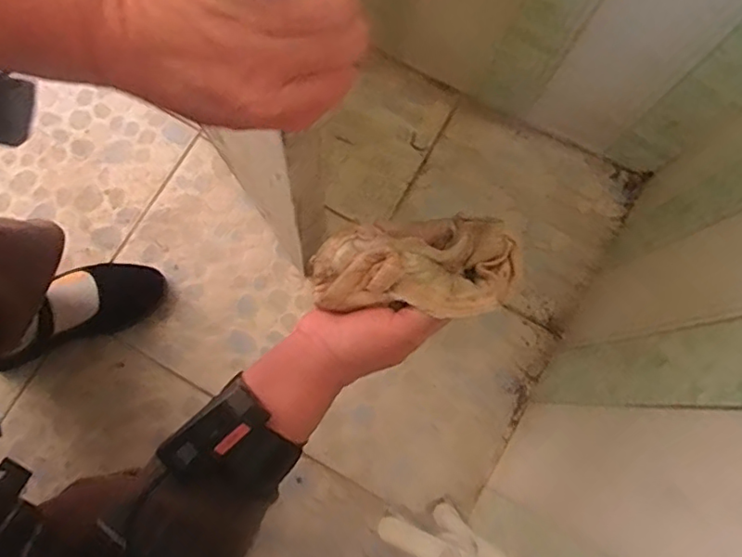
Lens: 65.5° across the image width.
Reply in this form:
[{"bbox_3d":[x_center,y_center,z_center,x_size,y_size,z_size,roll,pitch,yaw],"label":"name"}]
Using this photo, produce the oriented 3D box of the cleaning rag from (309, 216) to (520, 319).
[{"bbox_3d":[0.035,-0.009,0.431,0.153,0.057,0.074,-2,79,-3],"label":"cleaning rag"}]

